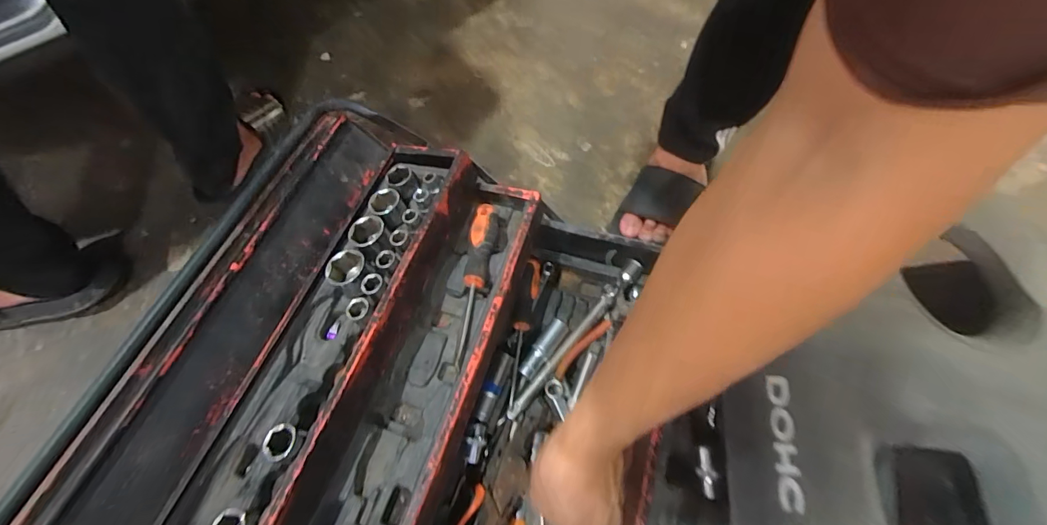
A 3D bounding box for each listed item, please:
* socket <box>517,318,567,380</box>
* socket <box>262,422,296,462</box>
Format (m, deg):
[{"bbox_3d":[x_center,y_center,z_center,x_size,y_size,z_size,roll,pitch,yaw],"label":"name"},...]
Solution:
[{"bbox_3d":[0.023,0.104,0.540,0.021,0.020,0.078,35,66,19],"label":"socket"},{"bbox_3d":[-0.201,0.152,0.373,0.022,0.029,0.025,-24,62,-12],"label":"socket"}]

